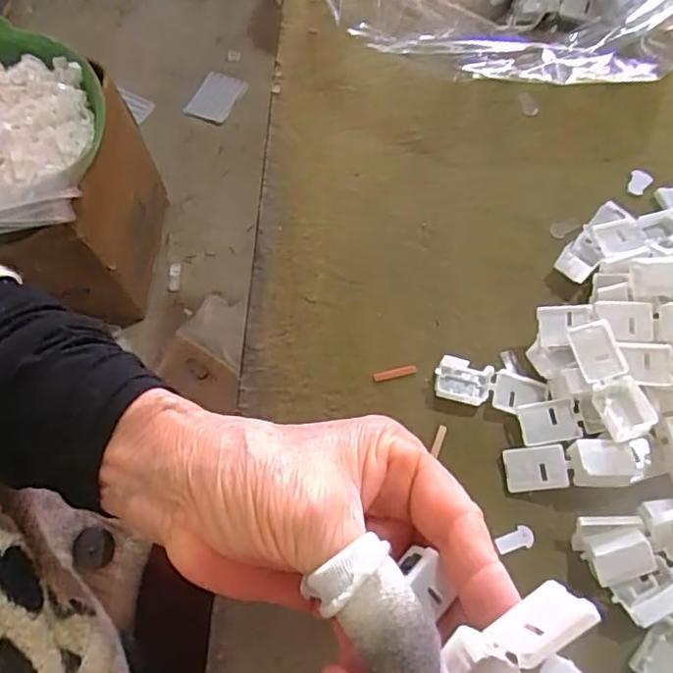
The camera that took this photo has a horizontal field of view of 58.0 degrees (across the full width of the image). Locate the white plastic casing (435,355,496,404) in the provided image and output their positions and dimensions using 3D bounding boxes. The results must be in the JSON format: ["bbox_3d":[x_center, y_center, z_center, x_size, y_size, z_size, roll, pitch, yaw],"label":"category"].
[{"bbox_3d":[0.062,0.022,0.297,0.026,0.013,0.019,10,65,6],"label":"white plastic casing"}]

